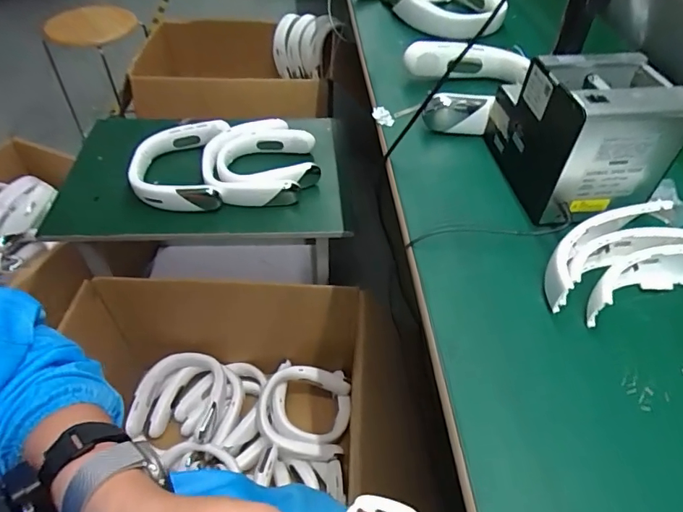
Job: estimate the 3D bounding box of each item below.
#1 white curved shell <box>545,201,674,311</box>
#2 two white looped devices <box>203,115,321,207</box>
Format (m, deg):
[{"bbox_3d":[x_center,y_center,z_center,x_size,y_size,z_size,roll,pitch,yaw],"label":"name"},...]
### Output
[{"bbox_3d":[0.265,-0.011,0.491,0.185,0.046,0.041,-31,55,-23],"label":"white curved shell"},{"bbox_3d":[-0.167,-0.196,0.986,0.237,0.056,0.212,-12,49,-12],"label":"two white looped devices"}]

